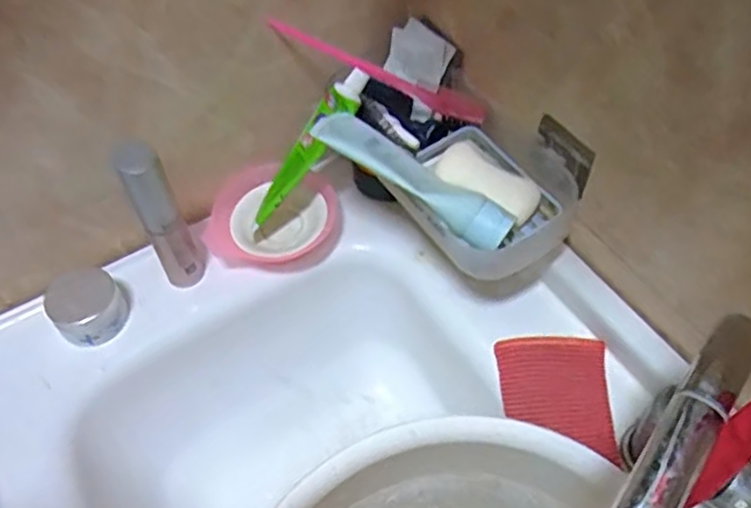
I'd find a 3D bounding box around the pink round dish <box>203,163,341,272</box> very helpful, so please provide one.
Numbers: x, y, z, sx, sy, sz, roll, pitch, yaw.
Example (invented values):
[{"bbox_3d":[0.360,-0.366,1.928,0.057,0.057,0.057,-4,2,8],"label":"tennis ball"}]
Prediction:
[{"bbox_3d":[-0.095,-0.034,0.652,0.119,0.035,0.096,-7,65,0],"label":"pink round dish"}]

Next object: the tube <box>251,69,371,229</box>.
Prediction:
[{"bbox_3d":[-0.064,-0.091,0.613,0.166,0.026,0.037,-53,56,16],"label":"tube"}]

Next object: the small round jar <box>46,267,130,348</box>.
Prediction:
[{"bbox_3d":[-0.247,0.045,0.601,0.063,0.056,0.055,-35,57,-23],"label":"small round jar"}]

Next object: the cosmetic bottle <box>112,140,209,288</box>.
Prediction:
[{"bbox_3d":[-0.172,-0.031,0.567,0.035,0.165,0.041,-16,51,-10],"label":"cosmetic bottle"}]

